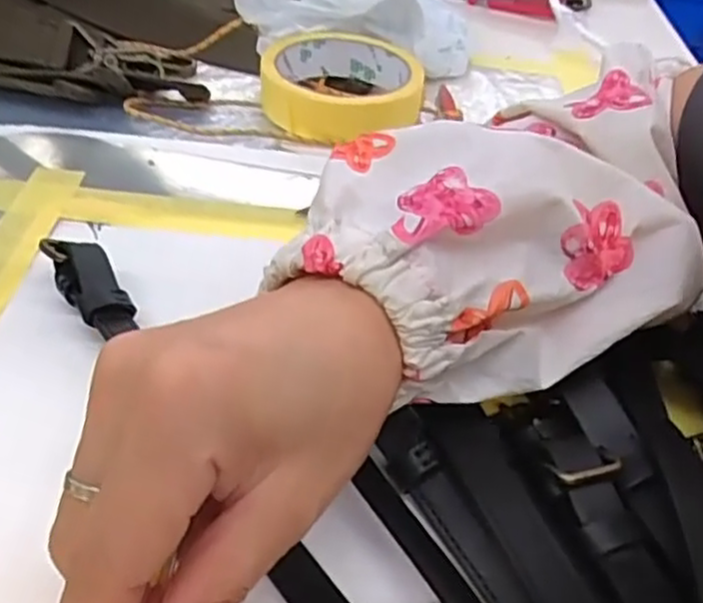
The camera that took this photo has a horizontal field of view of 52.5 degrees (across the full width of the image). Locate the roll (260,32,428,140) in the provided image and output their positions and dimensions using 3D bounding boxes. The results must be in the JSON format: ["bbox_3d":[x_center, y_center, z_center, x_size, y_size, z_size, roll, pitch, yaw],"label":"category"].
[{"bbox_3d":[-0.006,-0.129,0.419,0.090,0.025,0.089,3,42,-3],"label":"roll"}]

